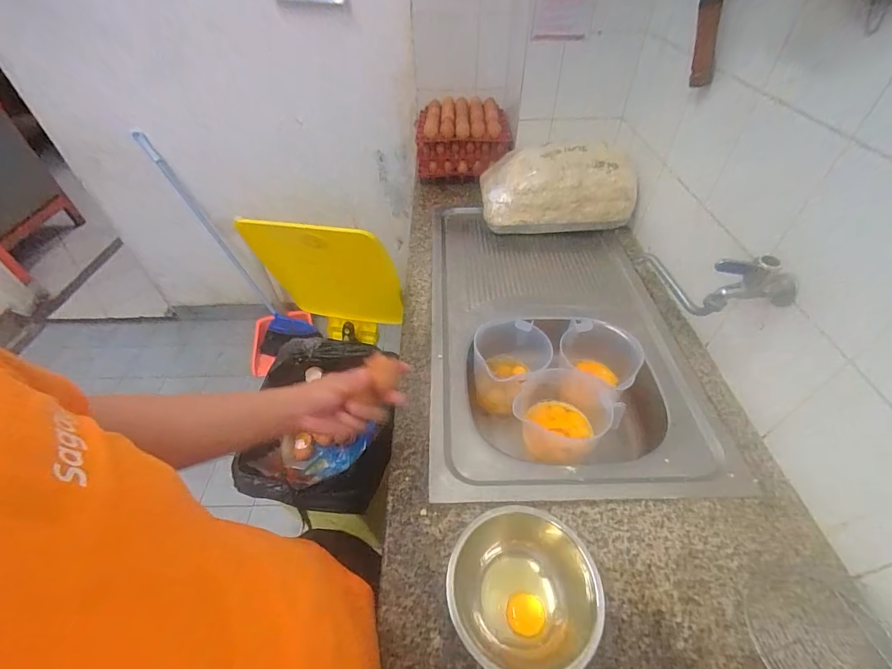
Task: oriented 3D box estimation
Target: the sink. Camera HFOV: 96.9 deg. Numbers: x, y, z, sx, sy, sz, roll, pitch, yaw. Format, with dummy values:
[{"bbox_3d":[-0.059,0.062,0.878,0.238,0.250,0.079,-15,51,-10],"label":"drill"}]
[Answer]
[{"bbox_3d":[0.230,-0.019,0.925,0.513,0.162,0.846,-1,46,0],"label":"sink"}]

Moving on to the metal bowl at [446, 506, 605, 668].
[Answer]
[{"bbox_3d":[0.085,0.304,0.466,0.160,0.104,0.159,0,46,0],"label":"metal bowl"}]

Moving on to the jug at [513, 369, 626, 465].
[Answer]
[{"bbox_3d":[0.223,0.144,0.749,0.182,0.131,0.155,-30,52,-25],"label":"jug"}]

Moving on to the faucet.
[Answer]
[{"bbox_3d":[0.423,-0.086,0.631,0.230,0.125,0.061,7,46,7],"label":"faucet"}]

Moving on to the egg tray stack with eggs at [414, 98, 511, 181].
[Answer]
[{"bbox_3d":[0.051,-0.658,1.288,0.288,0.171,0.274,-1,46,0],"label":"egg tray stack with eggs"}]

